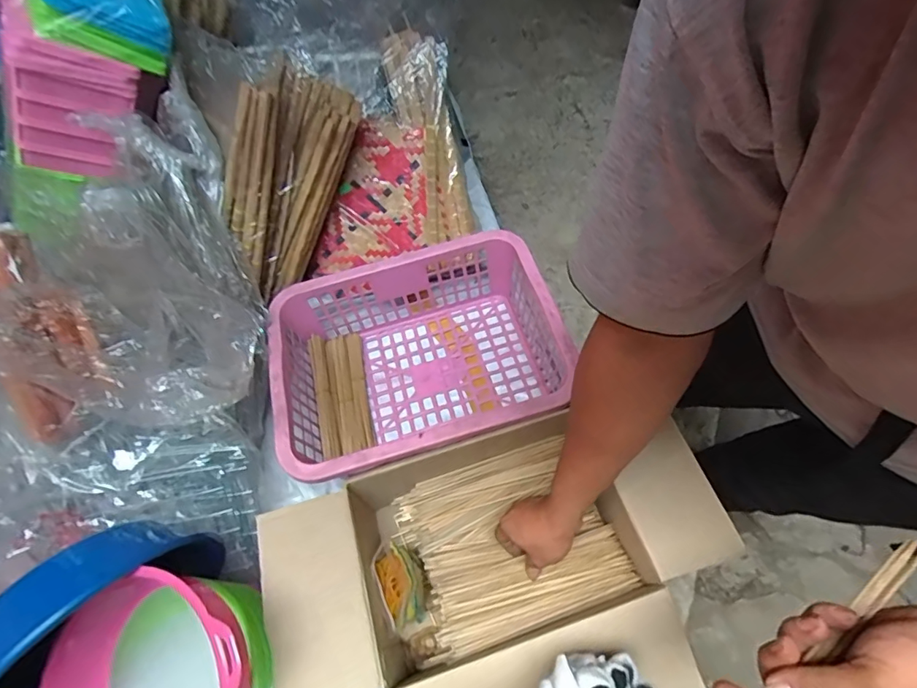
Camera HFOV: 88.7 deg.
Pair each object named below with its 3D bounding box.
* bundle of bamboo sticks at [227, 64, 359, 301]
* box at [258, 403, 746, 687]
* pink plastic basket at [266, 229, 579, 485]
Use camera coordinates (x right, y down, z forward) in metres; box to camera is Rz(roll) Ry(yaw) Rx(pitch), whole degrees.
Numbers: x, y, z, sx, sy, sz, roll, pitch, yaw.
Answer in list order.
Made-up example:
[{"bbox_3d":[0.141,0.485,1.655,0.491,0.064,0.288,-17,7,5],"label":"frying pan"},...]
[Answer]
[{"bbox_3d":[-0.273,-0.226,0.710,0.178,0.334,0.105,-6,40,-47],"label":"bundle of bamboo sticks"},{"bbox_3d":[0.028,0.269,0.555,0.445,0.145,0.291,-15,60,-5],"label":"box"},{"bbox_3d":[-0.059,0.024,0.719,0.398,0.150,0.311,-15,60,-5],"label":"pink plastic basket"}]

